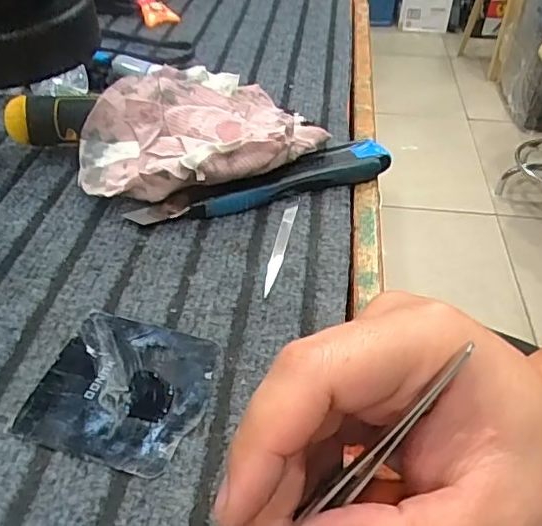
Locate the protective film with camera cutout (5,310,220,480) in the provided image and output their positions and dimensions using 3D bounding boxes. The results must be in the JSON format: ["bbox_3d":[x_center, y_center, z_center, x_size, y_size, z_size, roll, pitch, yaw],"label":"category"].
[{"bbox_3d":[-0.069,0.057,0.272,0.076,0.004,0.077,12,41,12],"label":"protective film with camera cutout"}]

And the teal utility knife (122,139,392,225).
[{"bbox_3d":[-0.003,-0.054,0.392,0.183,0.020,0.028,-15,43,-20],"label":"teal utility knife"}]

